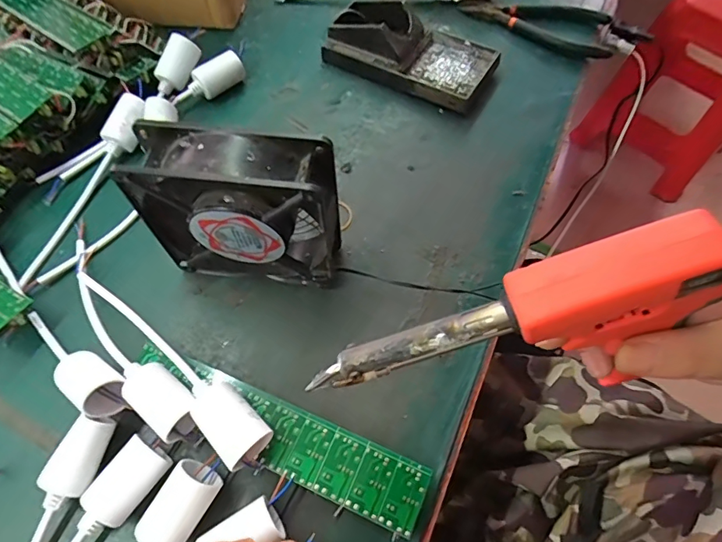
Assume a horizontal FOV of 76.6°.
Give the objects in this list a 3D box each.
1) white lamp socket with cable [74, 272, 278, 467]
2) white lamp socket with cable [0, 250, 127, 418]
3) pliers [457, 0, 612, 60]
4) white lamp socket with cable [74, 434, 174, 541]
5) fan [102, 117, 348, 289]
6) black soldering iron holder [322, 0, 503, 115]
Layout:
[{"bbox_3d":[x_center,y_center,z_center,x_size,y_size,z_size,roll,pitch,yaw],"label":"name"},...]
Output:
[{"bbox_3d":[-0.124,0.053,0.294,0.180,0.029,0.029,40,69,20],"label":"white lamp socket with cable"},{"bbox_3d":[-0.219,0.037,0.312,0.182,0.037,0.029,35,67,18],"label":"white lamp socket with cable"},{"bbox_3d":[0.173,-0.249,0.459,0.149,0.011,0.059,15,63,8],"label":"pliers"},{"bbox_3d":[-0.184,0.180,0.243,0.027,0.028,0.202,34,67,17],"label":"white lamp socket with cable"},{"bbox_3d":[-0.074,-0.035,0.304,0.124,0.120,0.043,7,62,4],"label":"fan"},{"bbox_3d":[0.048,-0.215,0.442,0.157,0.041,0.081,27,65,14],"label":"black soldering iron holder"}]

